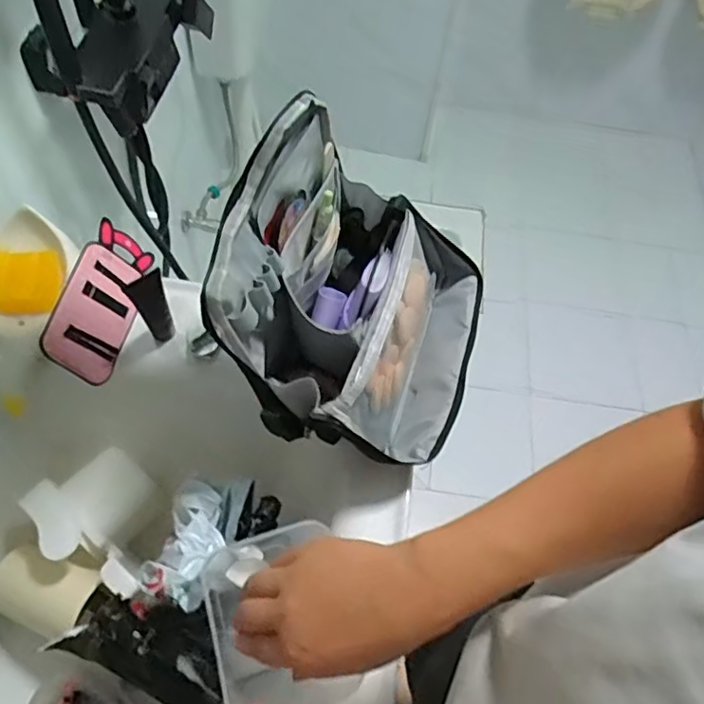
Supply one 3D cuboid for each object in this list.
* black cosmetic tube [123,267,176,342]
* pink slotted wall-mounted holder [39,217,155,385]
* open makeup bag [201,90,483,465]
[{"bbox_3d":[-0.187,-0.044,0.556,0.032,0.089,0.022,-23,62,-19],"label":"black cosmetic tube"},{"bbox_3d":[-0.241,-0.051,0.573,0.012,0.068,0.163,-20,49,36],"label":"pink slotted wall-mounted holder"},{"bbox_3d":[0.012,-0.051,0.497,0.196,0.191,0.230,16,57,6],"label":"open makeup bag"}]

